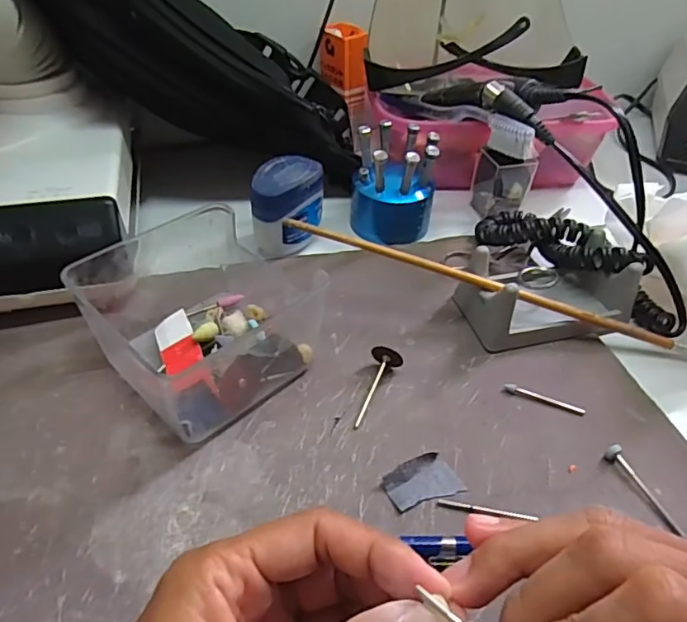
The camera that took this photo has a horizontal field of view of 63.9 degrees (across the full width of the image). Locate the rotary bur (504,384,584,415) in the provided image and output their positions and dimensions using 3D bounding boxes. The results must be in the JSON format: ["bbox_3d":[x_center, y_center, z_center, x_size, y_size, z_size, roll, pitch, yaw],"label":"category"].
[{"bbox_3d":[0.107,0.046,0.293,0.041,0.004,0.005,19,46,15],"label":"rotary bur"}]

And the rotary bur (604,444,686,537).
[{"bbox_3d":[0.141,0.082,0.257,0.007,0.006,0.046,-16,48,-20],"label":"rotary bur"}]

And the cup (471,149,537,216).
[{"bbox_3d":[0.120,-0.096,0.417,0.034,0.046,0.031,-10,46,-14],"label":"cup"}]

